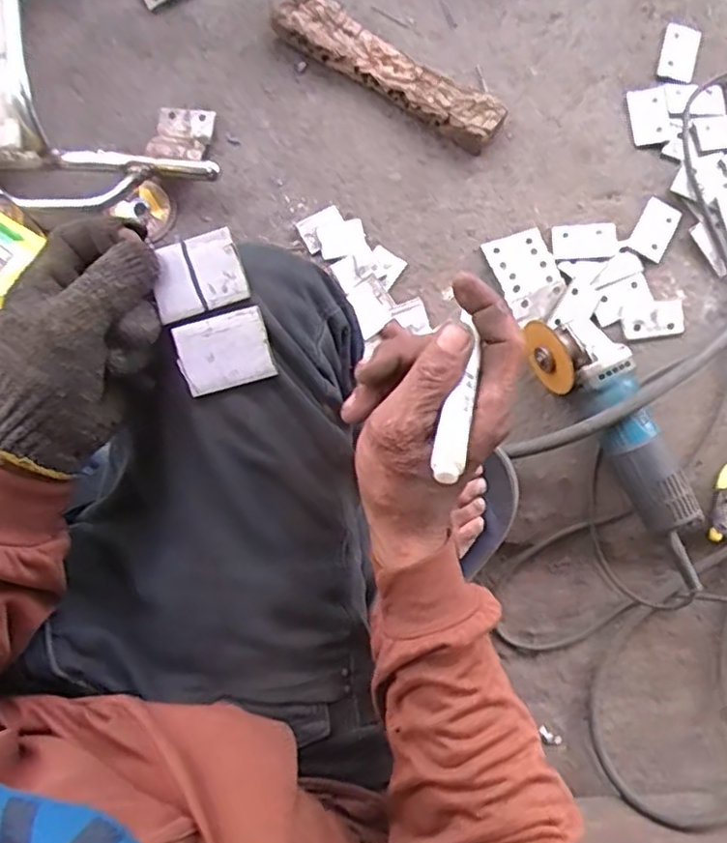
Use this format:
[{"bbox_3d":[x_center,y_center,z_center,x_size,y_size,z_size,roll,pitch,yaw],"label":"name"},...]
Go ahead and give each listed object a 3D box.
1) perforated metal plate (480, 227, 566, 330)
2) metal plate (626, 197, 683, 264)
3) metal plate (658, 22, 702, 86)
[{"bbox_3d":[0.187,-0.168,0.756,0.066,0.004,0.101,-23,79,-4],"label":"perforated metal plate"},{"bbox_3d":[0.339,-0.222,0.770,0.042,0.004,0.069,29,86,2],"label":"metal plate"},{"bbox_3d":[0.386,-0.449,0.809,0.042,0.004,0.088,21,75,-2],"label":"metal plate"}]

